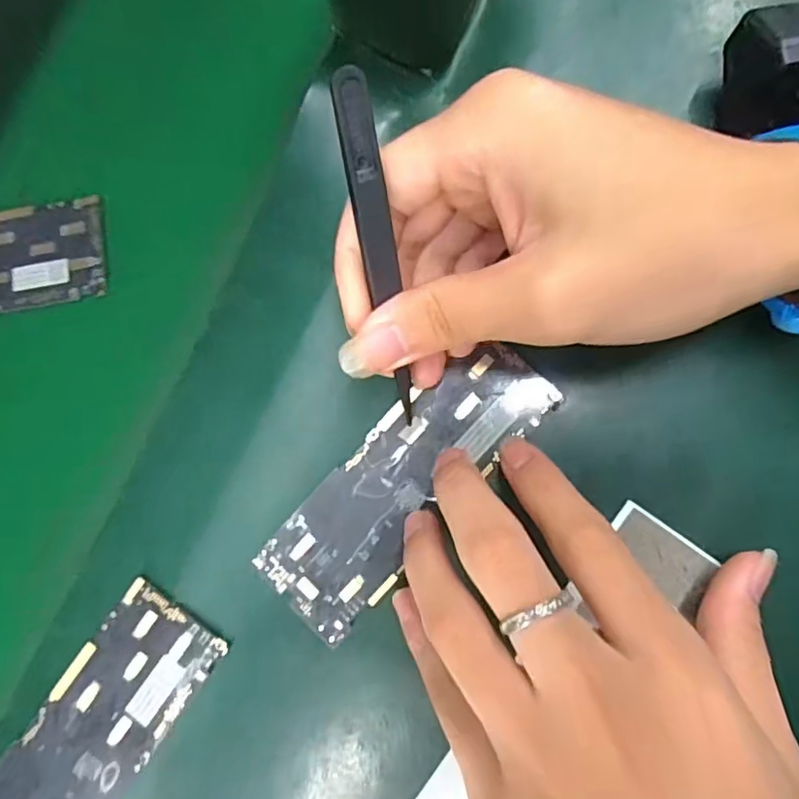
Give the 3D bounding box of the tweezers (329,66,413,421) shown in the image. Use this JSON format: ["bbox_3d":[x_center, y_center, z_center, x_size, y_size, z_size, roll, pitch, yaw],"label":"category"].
[{"bbox_3d":[-0.005,-0.040,0.184,0.010,0.012,0.114,-7,126,5],"label":"tweezers"}]

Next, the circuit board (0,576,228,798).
[{"bbox_3d":[-0.117,0.130,0.219,0.044,0.007,0.123,36,90,8],"label":"circuit board"}]

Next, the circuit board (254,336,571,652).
[{"bbox_3d":[0.003,0.031,0.218,0.123,0.004,0.043,-45,82,0],"label":"circuit board"}]

